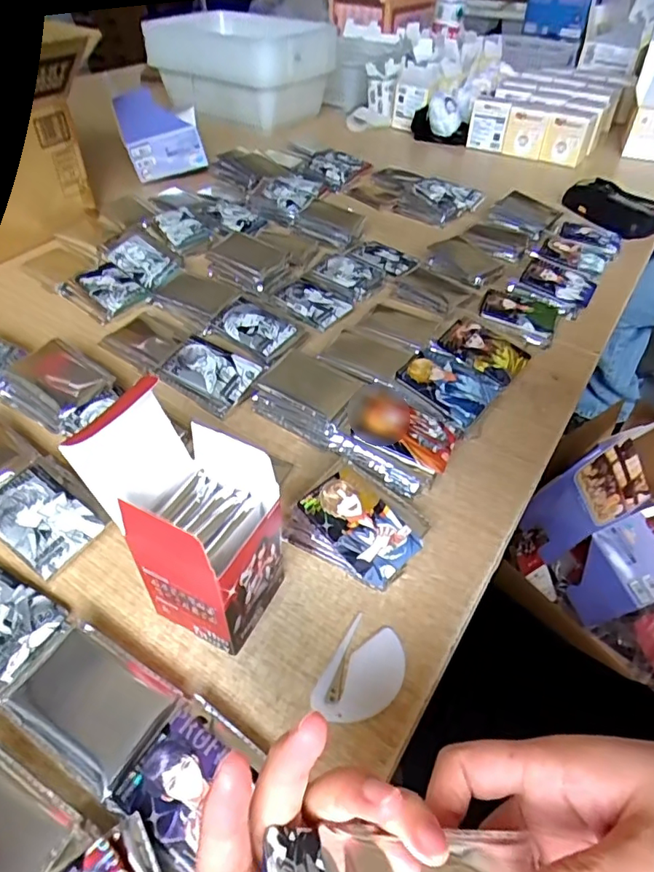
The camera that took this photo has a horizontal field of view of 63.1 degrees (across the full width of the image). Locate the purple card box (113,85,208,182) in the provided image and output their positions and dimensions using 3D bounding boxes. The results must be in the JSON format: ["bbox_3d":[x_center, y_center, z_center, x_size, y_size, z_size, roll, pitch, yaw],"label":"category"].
[{"bbox_3d":[-0.269,-0.493,0.870,0.119,0.128,0.032,-18,43,-12],"label":"purple card box"}]

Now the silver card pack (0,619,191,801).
[{"bbox_3d":[-0.143,0.157,0.319,0.095,0.015,0.063,23,49,21],"label":"silver card pack"}]

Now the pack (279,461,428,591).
[{"bbox_3d":[0.024,0.068,0.399,0.092,0.043,0.071,32,52,27],"label":"pack"}]

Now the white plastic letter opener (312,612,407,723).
[{"bbox_3d":[0.024,0.152,0.342,0.045,0.005,0.068,24,49,22],"label":"white plastic letter opener"}]

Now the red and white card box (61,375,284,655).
[{"bbox_3d":[-0.084,0.057,0.331,0.100,0.145,0.074,23,49,21],"label":"red and white card box"}]

